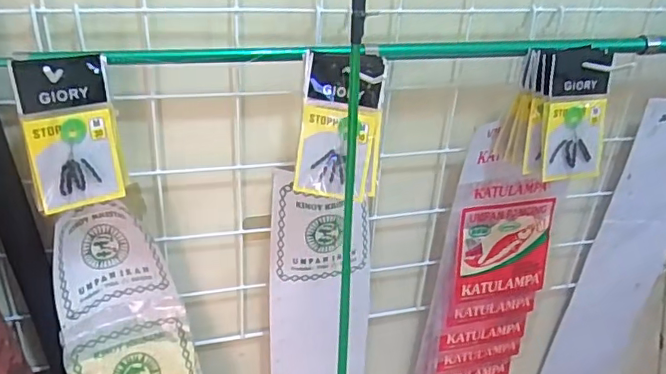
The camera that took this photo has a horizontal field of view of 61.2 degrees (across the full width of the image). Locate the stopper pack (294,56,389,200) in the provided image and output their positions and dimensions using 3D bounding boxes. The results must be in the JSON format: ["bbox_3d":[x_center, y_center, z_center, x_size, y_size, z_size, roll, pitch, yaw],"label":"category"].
[{"bbox_3d":[0.005,-0.041,0.389,0.056,0.098,0.009,6,9,8],"label":"stopper pack"}]

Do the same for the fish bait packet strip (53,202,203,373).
[{"bbox_3d":[-0.159,0.178,0.482,0.108,0.336,0.063,-11,31,-25],"label":"fish bait packet strip"}]

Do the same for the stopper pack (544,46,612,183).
[{"bbox_3d":[0.184,-0.054,0.425,0.048,0.098,0.011,-5,16,-9],"label":"stopper pack"}]

